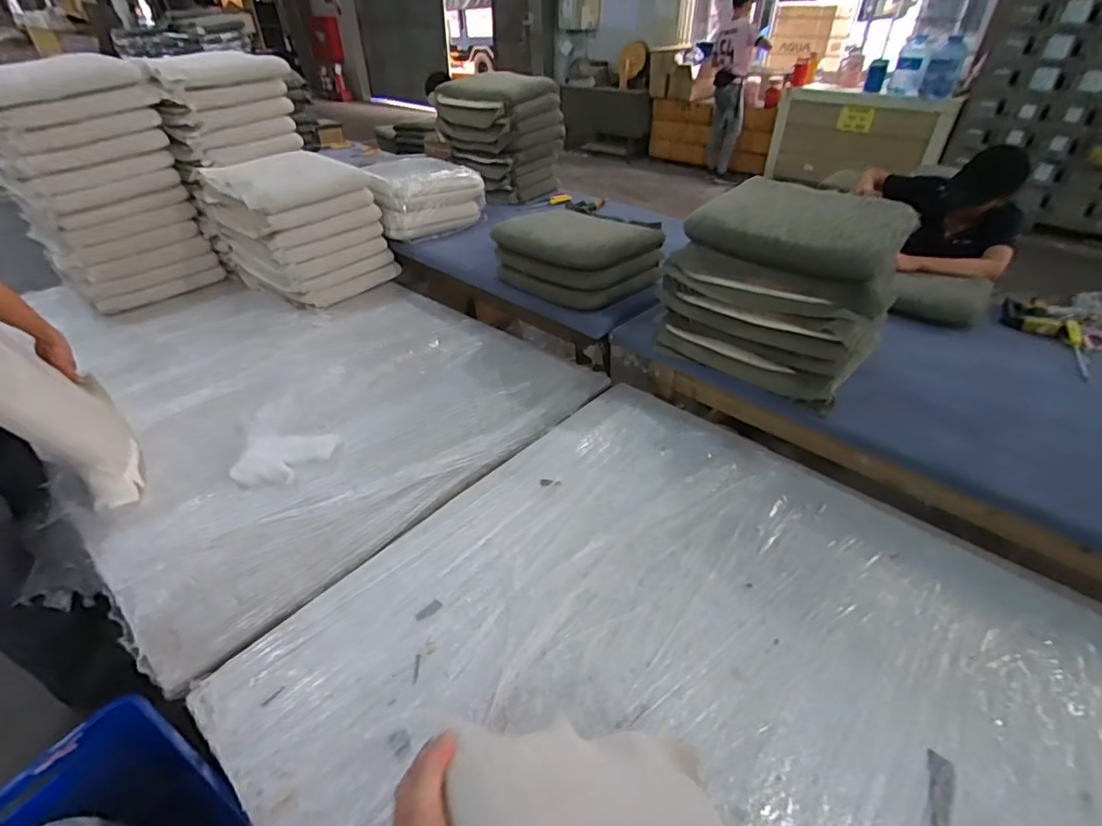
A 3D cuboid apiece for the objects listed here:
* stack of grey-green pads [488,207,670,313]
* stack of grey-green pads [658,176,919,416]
[{"bbox_3d":[0.095,-0.518,1.695,0.466,0.205,0.322,26,45,30],"label":"stack of grey-green pads"},{"bbox_3d":[0.586,-0.310,1.325,0.466,0.376,0.417,29,46,33],"label":"stack of grey-green pads"}]

